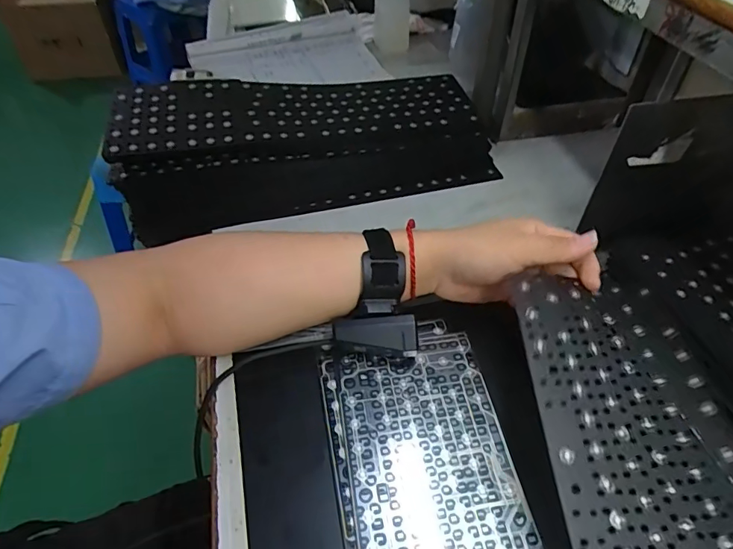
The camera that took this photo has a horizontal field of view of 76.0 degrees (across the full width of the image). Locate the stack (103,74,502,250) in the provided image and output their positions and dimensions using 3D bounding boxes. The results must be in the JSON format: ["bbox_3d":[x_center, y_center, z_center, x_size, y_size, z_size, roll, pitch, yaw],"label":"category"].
[{"bbox_3d":[-0.068,-0.166,0.562,0.435,0.053,0.183,-12,80,-13],"label":"stack"}]

